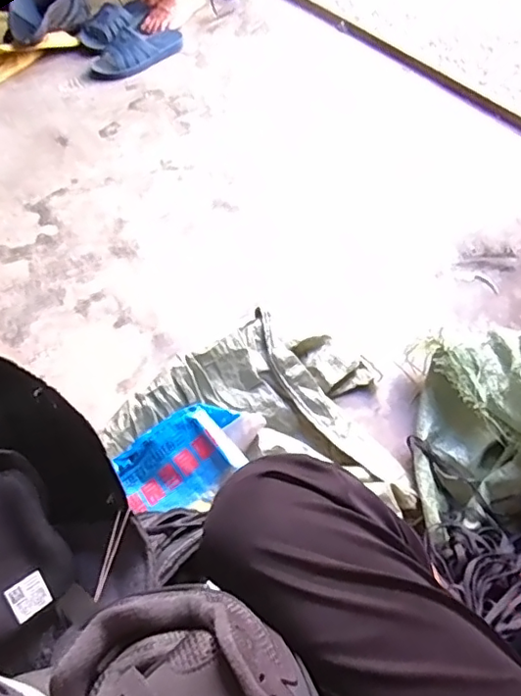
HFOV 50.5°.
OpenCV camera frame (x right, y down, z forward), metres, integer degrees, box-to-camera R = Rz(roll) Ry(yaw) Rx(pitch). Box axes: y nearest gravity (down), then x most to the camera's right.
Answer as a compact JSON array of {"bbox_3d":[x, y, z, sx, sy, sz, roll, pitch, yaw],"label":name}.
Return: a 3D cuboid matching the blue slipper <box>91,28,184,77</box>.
[{"bbox_3d":[-0.297,-0.734,1.347,0.231,0.060,0.099,-35,63,-17],"label":"blue slipper"}]

